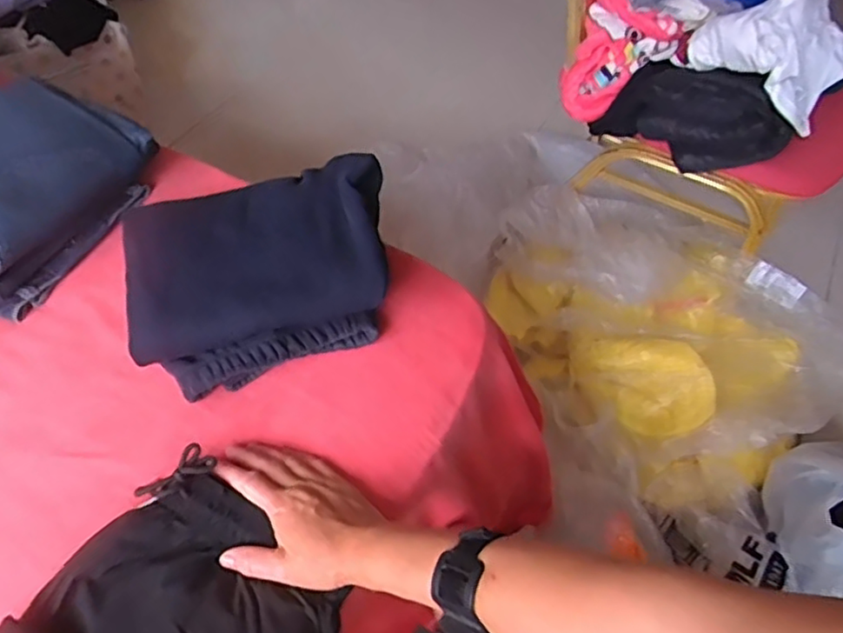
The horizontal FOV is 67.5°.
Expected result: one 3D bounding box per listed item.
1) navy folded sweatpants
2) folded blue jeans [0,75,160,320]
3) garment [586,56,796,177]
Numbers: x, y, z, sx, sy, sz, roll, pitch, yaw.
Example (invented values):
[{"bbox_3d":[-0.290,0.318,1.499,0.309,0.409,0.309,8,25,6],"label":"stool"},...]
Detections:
[{"bbox_3d":[-0.157,-0.057,0.628,0.269,0.082,0.210,-19,58,-16],"label":"navy folded sweatpants"},{"bbox_3d":[-0.451,-0.133,0.668,0.202,0.104,0.279,27,57,15],"label":"folded blue jeans"},{"bbox_3d":[0.435,-0.323,1.025,0.294,0.179,0.041,33,59,18],"label":"garment"}]

